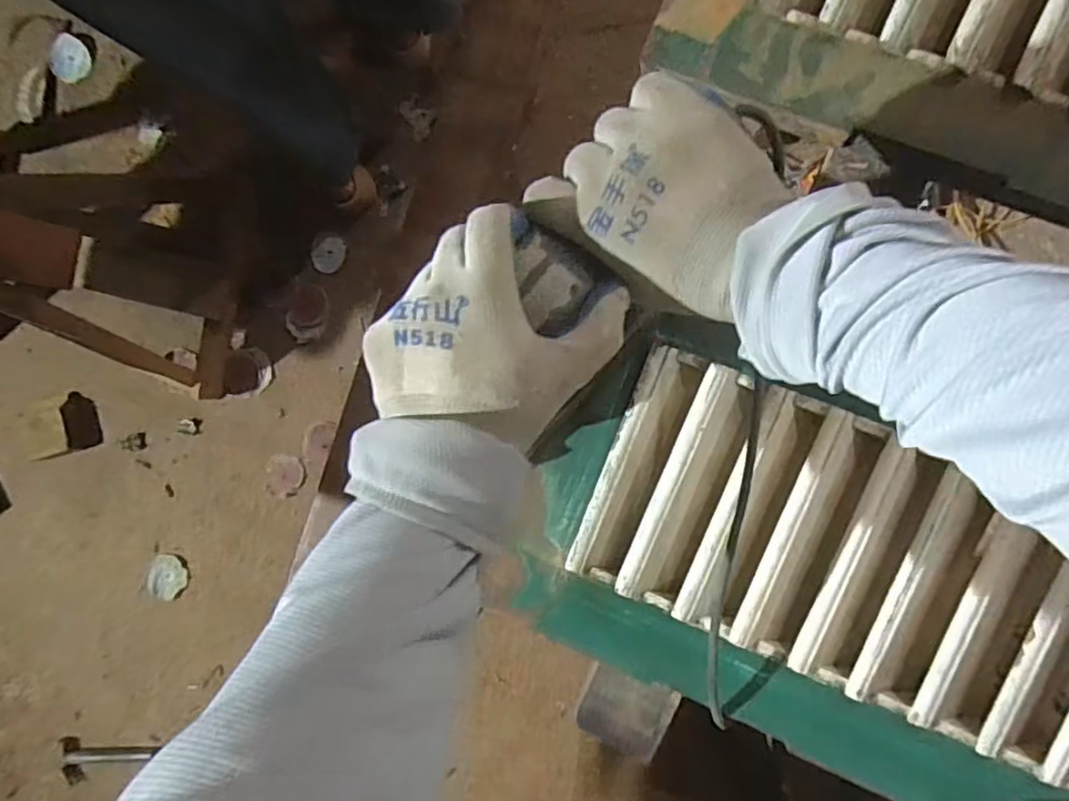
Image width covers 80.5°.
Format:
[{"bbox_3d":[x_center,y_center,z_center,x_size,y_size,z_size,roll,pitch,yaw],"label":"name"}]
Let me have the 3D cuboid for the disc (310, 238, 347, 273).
[{"bbox_3d":[-0.427,-0.303,1.312,0.059,0.008,0.076,27,107,-28],"label":"disc"}]

